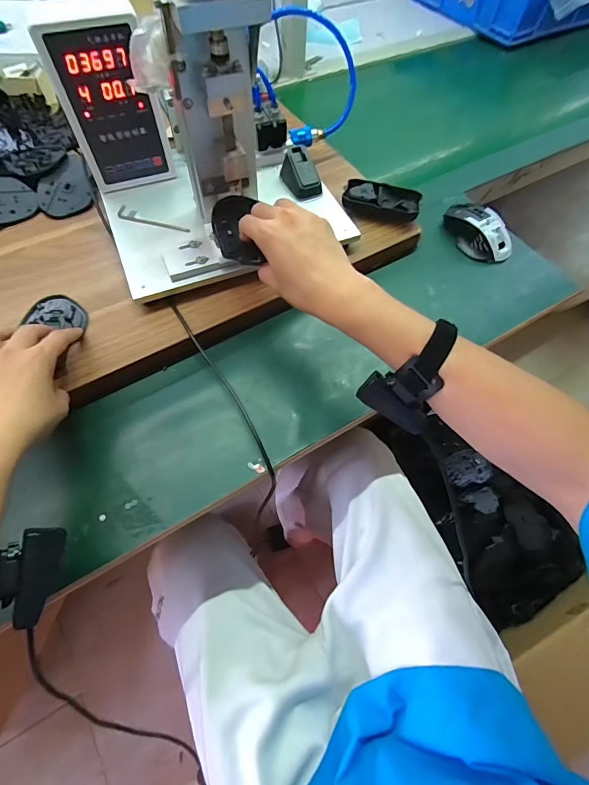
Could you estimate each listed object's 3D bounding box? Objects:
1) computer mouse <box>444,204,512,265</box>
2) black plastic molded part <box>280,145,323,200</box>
[{"bbox_3d":[0.274,-0.243,0.567,0.063,0.039,0.113,-27,67,-15],"label":"computer mouse"},{"bbox_3d":[0.008,-0.306,0.534,0.041,0.047,0.066,-29,68,-16],"label":"black plastic molded part"}]

